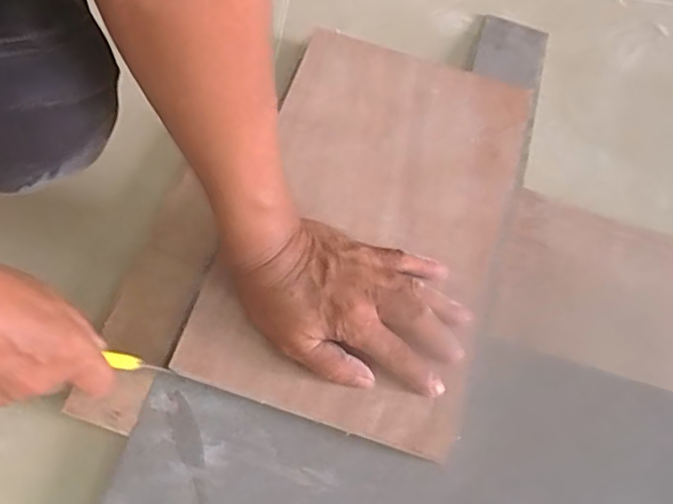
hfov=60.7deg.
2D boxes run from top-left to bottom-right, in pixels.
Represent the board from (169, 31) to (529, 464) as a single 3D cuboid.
[{"bbox_3d":[0.030,-0.032,0.462,0.202,0.015,0.334,18,66,3],"label":"board"}]

